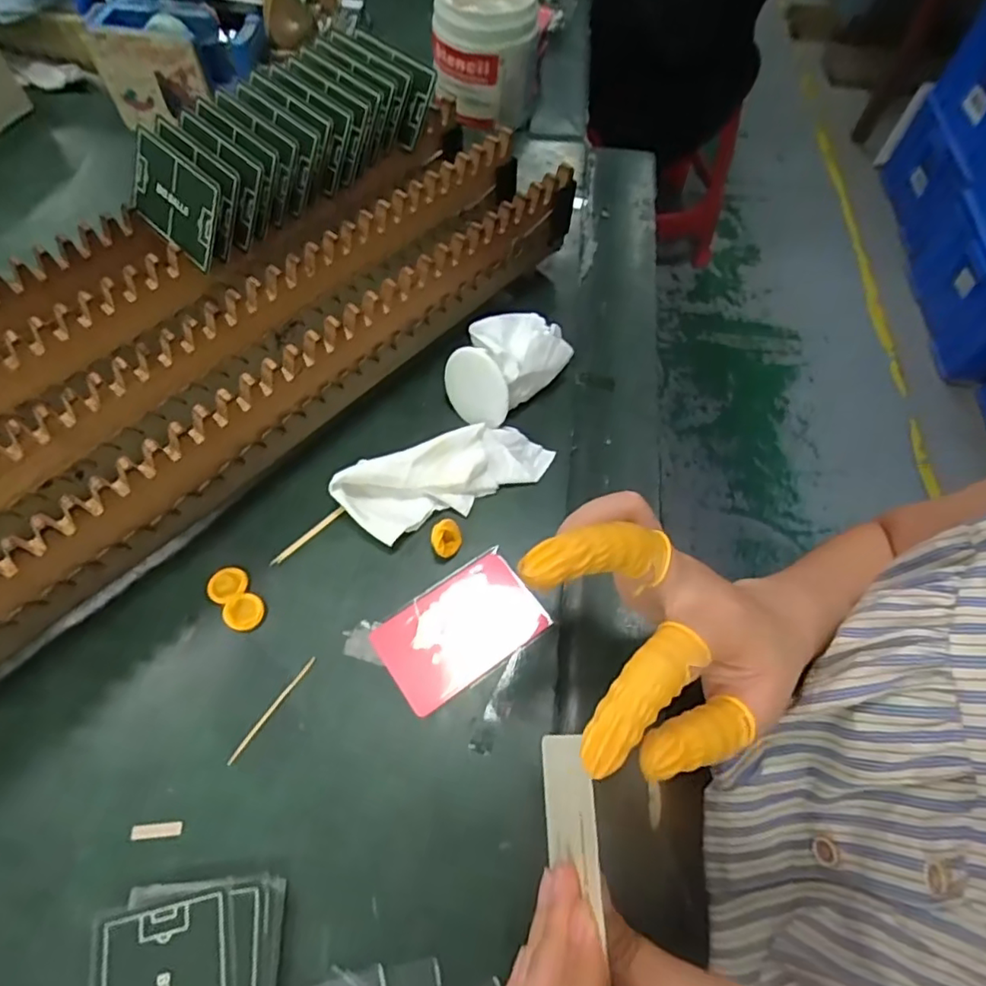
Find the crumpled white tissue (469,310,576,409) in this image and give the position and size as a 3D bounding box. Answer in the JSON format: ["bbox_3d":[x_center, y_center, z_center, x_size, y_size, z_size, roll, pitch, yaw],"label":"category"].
[{"bbox_3d":[0.015,-0.091,0.396,0.054,0.043,0.051,40,67,17],"label":"crumpled white tissue"}]

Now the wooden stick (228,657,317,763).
[{"bbox_3d":[-0.113,0.110,0.306,0.004,0.004,0.061,33,65,14],"label":"wooden stick"}]

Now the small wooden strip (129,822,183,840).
[{"bbox_3d":[-0.157,0.157,0.277,0.022,0.004,0.006,-3,62,-4],"label":"small wooden strip"}]

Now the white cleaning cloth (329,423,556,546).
[{"bbox_3d":[-0.026,-0.012,0.358,0.128,0.028,0.043,-23,65,-14],"label":"white cleaning cloth"}]

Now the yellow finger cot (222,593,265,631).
[{"bbox_3d":[-0.136,0.065,0.325,0.021,0.004,0.020,1,62,-2],"label":"yellow finger cot"}]

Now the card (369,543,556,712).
[{"bbox_3d":[-0.018,0.074,0.328,0.087,0.004,0.056,-32,68,-18],"label":"card"}]

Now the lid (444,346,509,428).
[{"bbox_3d":[-0.011,-0.067,0.375,0.048,0.048,0.004,15,34,37],"label":"lid"}]

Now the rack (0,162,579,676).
[{"bbox_3d":[-0.161,-0.030,0.331,0.063,0.078,0.553,41,67,18],"label":"rack"}]

